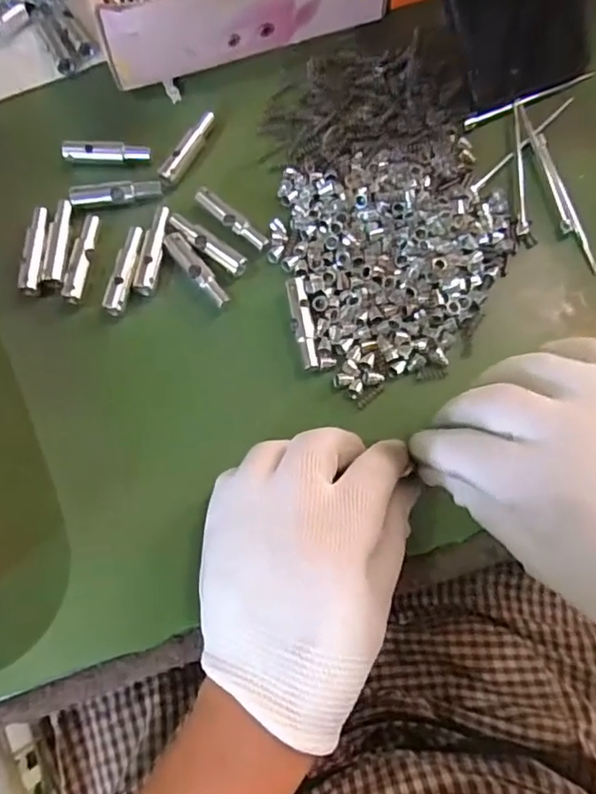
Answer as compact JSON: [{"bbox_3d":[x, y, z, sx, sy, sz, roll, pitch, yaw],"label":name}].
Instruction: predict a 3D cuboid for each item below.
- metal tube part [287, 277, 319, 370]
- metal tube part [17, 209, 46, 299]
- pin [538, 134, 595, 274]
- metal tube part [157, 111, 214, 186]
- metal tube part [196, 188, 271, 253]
[{"bbox_3d":[0.003,-0.039,0.302,0.011,0.008,0.052,-10,75,-1],"label":"metal tube part"},{"bbox_3d":[-0.145,-0.081,0.315,0.011,0.012,0.051,-1,75,1],"label":"metal tube part"},{"bbox_3d":[0.153,-0.110,0.320,0.006,0.005,0.088,-13,75,-2],"label":"pin"},{"bbox_3d":[-0.064,-0.144,0.333,0.009,0.011,0.050,30,78,9],"label":"metal tube part"},{"bbox_3d":[-0.038,-0.100,0.318,0.052,0.008,0.010,40,79,11],"label":"metal tube part"}]

